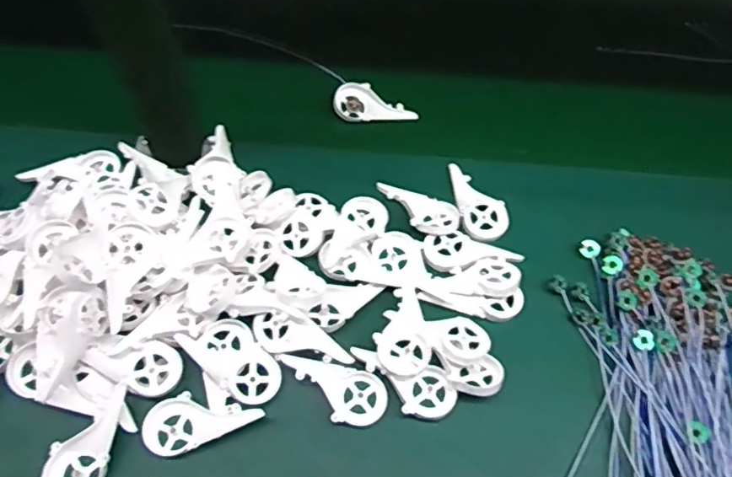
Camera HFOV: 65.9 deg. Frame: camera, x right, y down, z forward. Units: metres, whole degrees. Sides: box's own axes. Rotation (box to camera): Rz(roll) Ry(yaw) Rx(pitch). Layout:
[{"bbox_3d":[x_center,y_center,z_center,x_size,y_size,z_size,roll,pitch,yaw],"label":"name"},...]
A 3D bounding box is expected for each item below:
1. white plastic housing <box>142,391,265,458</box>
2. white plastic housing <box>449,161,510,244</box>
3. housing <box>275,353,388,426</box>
[{"bbox_3d":[-0.136,0.144,0.462,0.091,0.013,0.045,-19,62,-11],"label":"white plastic housing"},{"bbox_3d":[0.116,-0.039,0.583,0.048,0.013,0.097,-9,60,-6],"label":"white plastic housing"},{"bbox_3d":[-0.029,0.127,0.477,0.093,0.012,0.047,14,61,7],"label":"housing"}]

